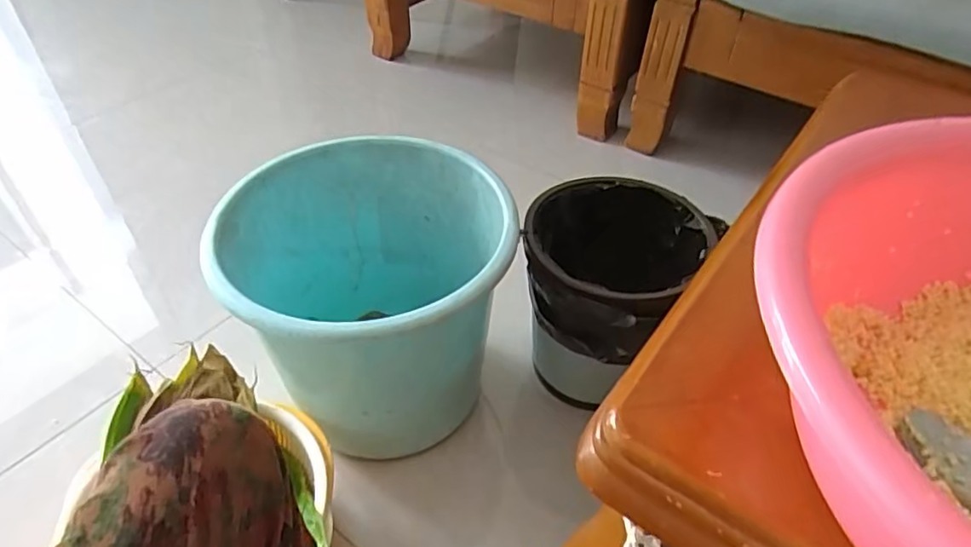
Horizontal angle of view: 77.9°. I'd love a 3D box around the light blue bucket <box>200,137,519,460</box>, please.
[{"bbox_3d":[-0.136,0.043,0.766,0.319,0.301,0.321,1,43,-1],"label":"light blue bucket"}]

